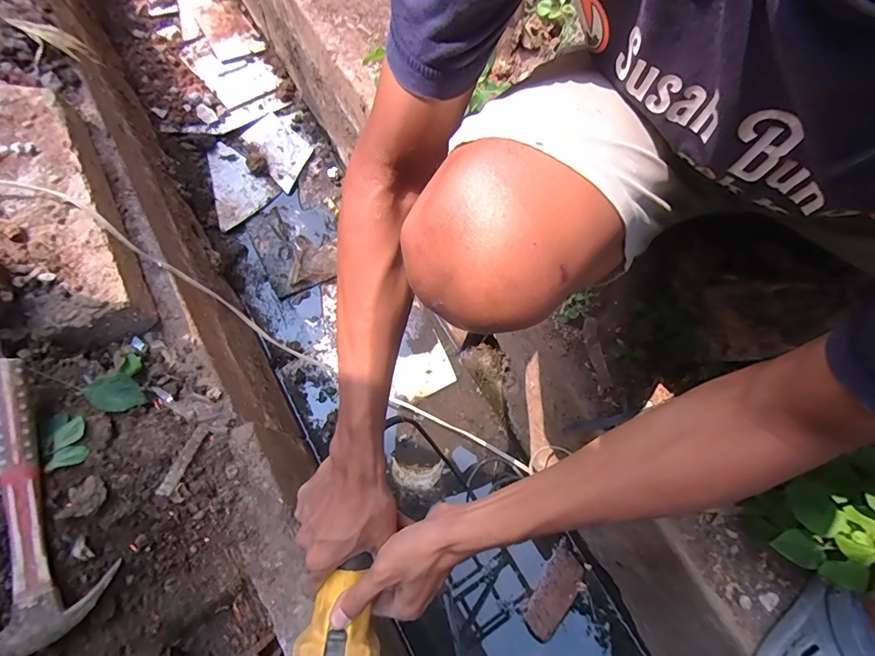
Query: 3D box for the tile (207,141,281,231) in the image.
[{"bbox_3d":[-0.512,-0.349,1.005,0.205,0.019,0.162,40,73,12],"label":"tile"}]

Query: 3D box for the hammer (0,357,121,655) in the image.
[{"bbox_3d":[-0.404,0.167,0.408,0.114,0.022,0.272,-8,81,-33],"label":"hammer"}]

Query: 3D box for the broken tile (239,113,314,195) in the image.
[{"bbox_3d":[-0.401,-0.452,1.045,0.127,0.012,0.200,-42,76,-16],"label":"broken tile"}]

